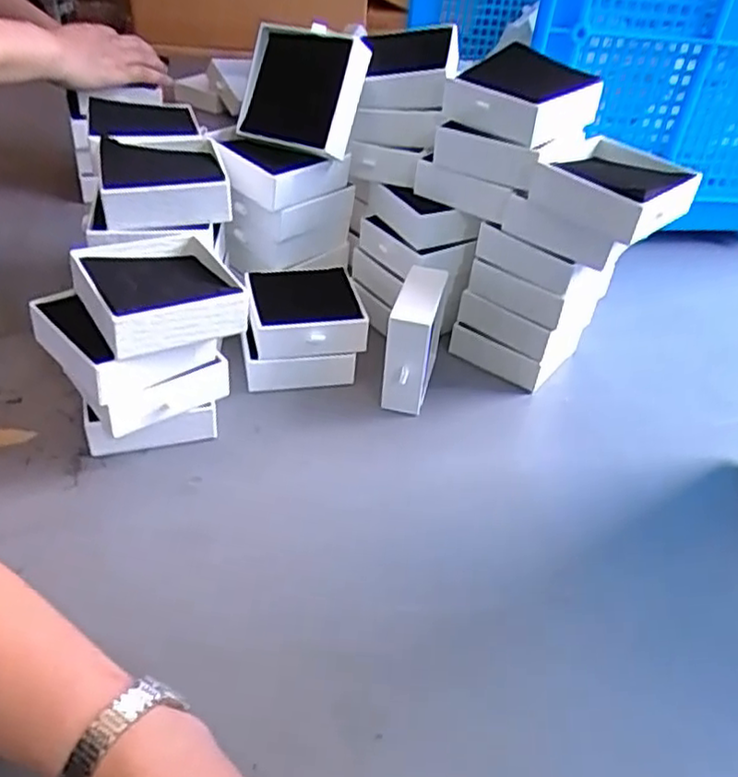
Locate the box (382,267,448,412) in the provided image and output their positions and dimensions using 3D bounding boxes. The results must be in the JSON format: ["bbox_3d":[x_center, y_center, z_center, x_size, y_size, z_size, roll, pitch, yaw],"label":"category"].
[{"bbox_3d":[0.037,-0.039,0.564,0.039,0.089,0.096,10,38,6],"label":"box"}]

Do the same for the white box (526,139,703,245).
[{"bbox_3d":[0.184,-0.148,0.510,0.096,0.038,0.097,-27,48,-35],"label":"white box"}]

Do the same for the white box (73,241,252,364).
[{"bbox_3d":[-0.140,-0.066,0.456,0.091,0.035,0.097,-18,43,-27],"label":"white box"}]

